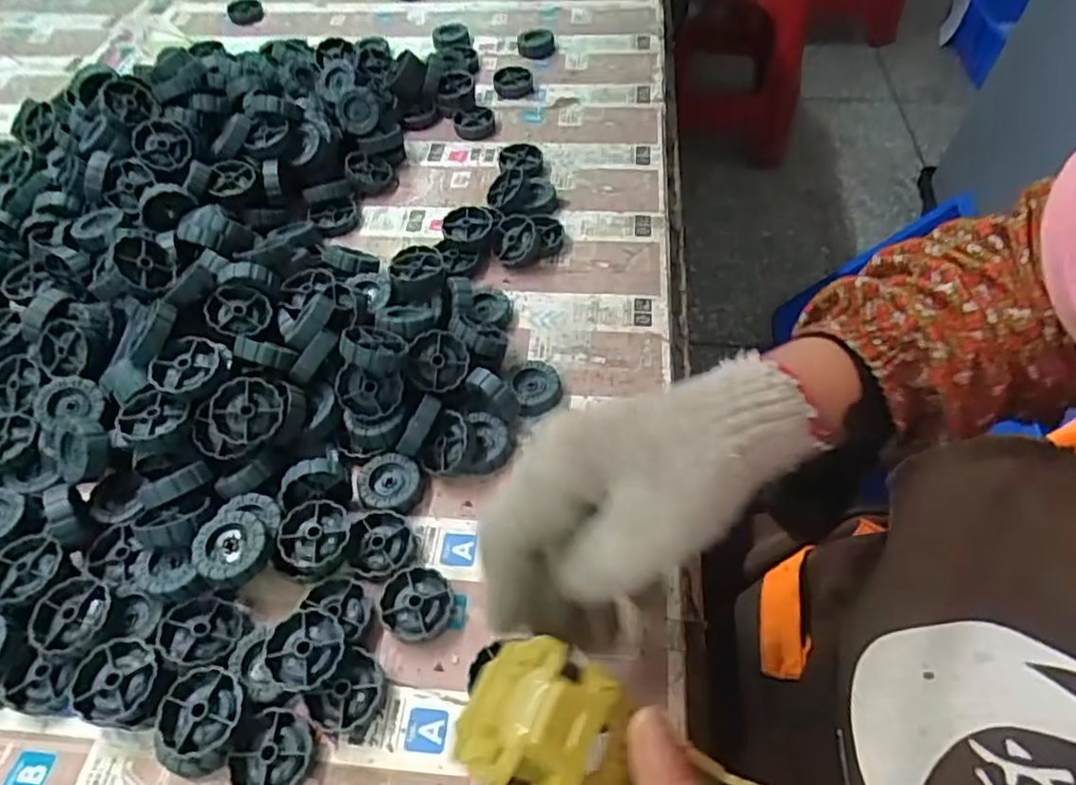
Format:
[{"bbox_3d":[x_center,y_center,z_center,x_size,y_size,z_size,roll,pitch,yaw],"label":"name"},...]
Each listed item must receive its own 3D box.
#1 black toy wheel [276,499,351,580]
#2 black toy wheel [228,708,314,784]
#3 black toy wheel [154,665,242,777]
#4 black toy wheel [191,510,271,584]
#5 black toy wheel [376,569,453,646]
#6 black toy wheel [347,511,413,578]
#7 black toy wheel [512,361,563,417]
[{"bbox_3d":[-0.126,0.083,0.377,0.037,0.017,0.040,-2,56,3],"label":"black toy wheel"},{"bbox_3d":[-0.129,0.175,0.321,0.037,0.010,0.038,-2,56,3],"label":"black toy wheel"},{"bbox_3d":[-0.163,0.160,0.325,0.038,0.023,0.045,-4,56,1],"label":"black toy wheel"},{"bbox_3d":[-0.165,0.084,0.358,0.038,0.013,0.037,-2,56,3],"label":"black toy wheel"},{"bbox_3d":[-0.068,0.116,0.364,0.041,0.009,0.037,37,66,24],"label":"black toy wheel"},{"bbox_3d":[-0.090,0.086,0.381,0.035,0.010,0.039,2,57,5],"label":"black toy wheel"},{"bbox_3d":[-0.001,-0.003,0.445,0.031,0.016,0.037,-14,57,-6],"label":"black toy wheel"}]

